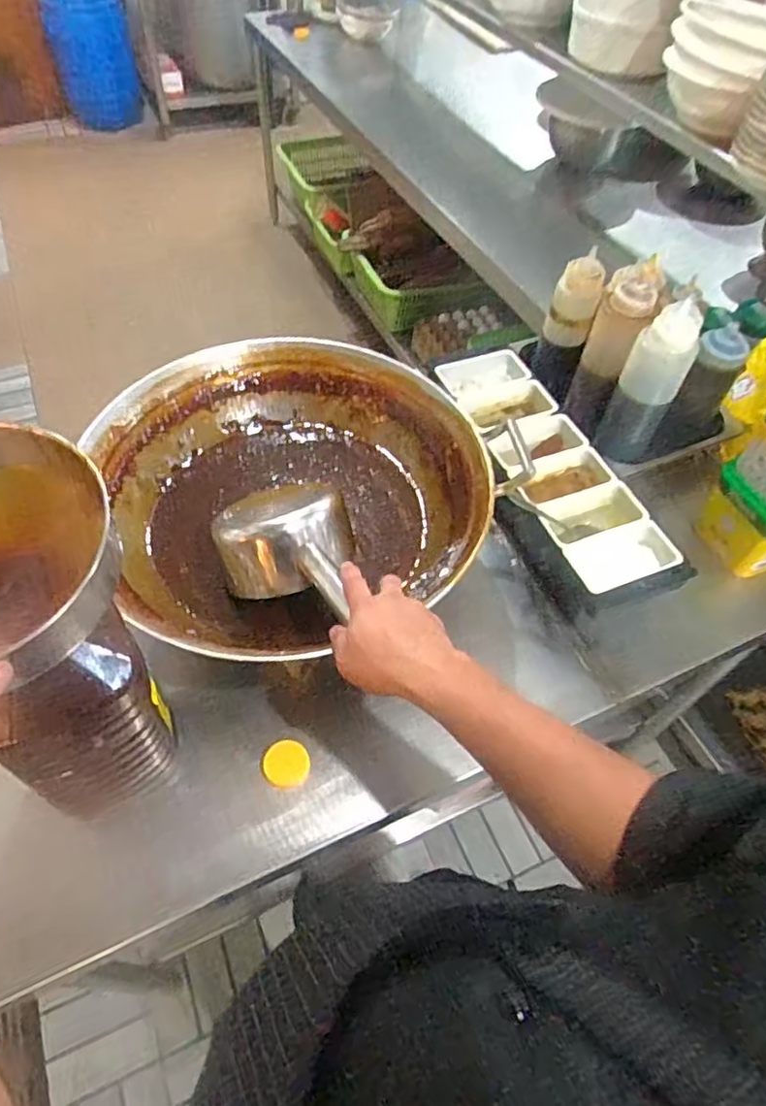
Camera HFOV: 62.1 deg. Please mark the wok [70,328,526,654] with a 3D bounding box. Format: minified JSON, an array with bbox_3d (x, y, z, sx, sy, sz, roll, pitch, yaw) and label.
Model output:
[{"bbox_3d":[-0.113,-0.089,0.813,0.439,0.115,0.469,2,55,-3],"label":"wok"}]

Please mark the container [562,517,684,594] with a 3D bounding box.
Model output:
[{"bbox_3d":[0.309,0.007,0.833,0.140,0.049,0.077,-15,57,-14],"label":"container"}]

